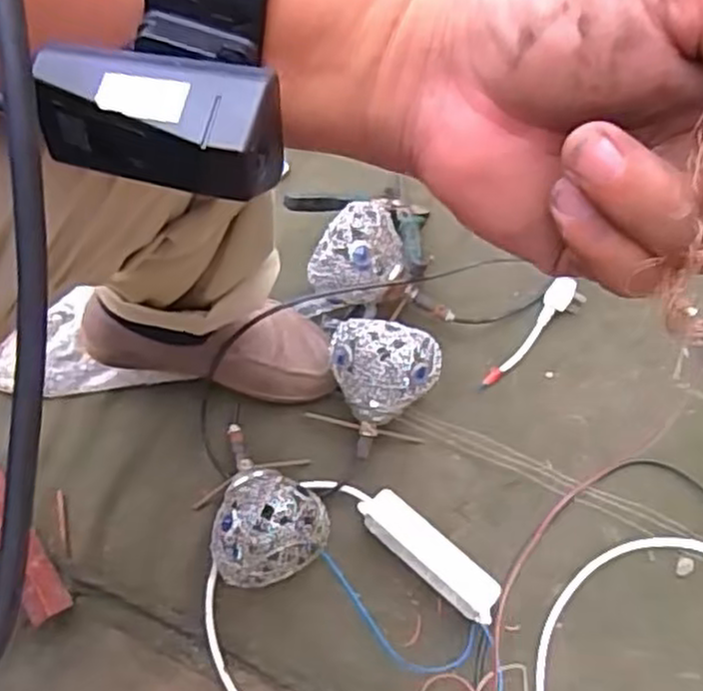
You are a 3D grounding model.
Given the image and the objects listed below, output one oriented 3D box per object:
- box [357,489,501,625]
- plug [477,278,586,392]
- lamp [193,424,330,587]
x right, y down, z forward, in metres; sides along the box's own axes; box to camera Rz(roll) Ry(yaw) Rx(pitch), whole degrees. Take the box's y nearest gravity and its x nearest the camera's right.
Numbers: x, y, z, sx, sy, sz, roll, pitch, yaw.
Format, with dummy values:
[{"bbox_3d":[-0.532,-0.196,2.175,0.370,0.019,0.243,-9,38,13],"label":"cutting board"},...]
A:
[{"bbox_3d":[0.072,0.194,0.692,0.145,0.059,0.037,40,77,12],"label":"box"},{"bbox_3d":[0.186,-0.011,0.772,0.036,0.031,0.148,42,77,13],"label":"plug"},{"bbox_3d":[-0.089,0.142,0.686,0.104,0.100,0.145,-24,73,-7],"label":"lamp"}]

